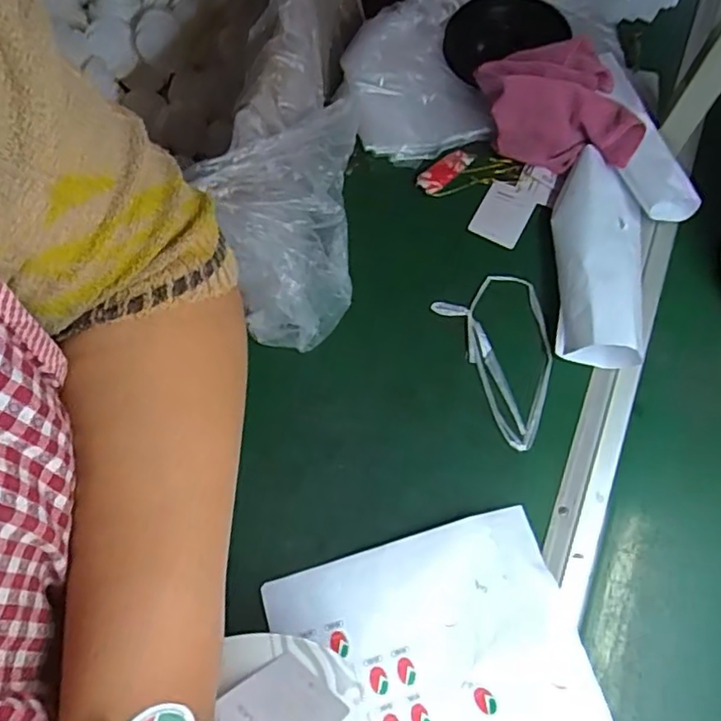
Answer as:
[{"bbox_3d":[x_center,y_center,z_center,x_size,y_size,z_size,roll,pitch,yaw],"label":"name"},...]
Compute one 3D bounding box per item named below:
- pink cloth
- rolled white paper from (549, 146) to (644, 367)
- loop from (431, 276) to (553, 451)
[{"bbox_3d":[0.204,-0.261,0.624,0.140,0.064,0.159,-10,69,-6],"label":"pink cloth"},{"bbox_3d":[0.229,-0.104,0.571,0.081,0.055,0.225,6,69,0],"label":"rolled white paper"},{"bbox_3d":[0.146,-0.005,0.558,0.098,0.010,0.161,-21,71,-10],"label":"loop"}]

